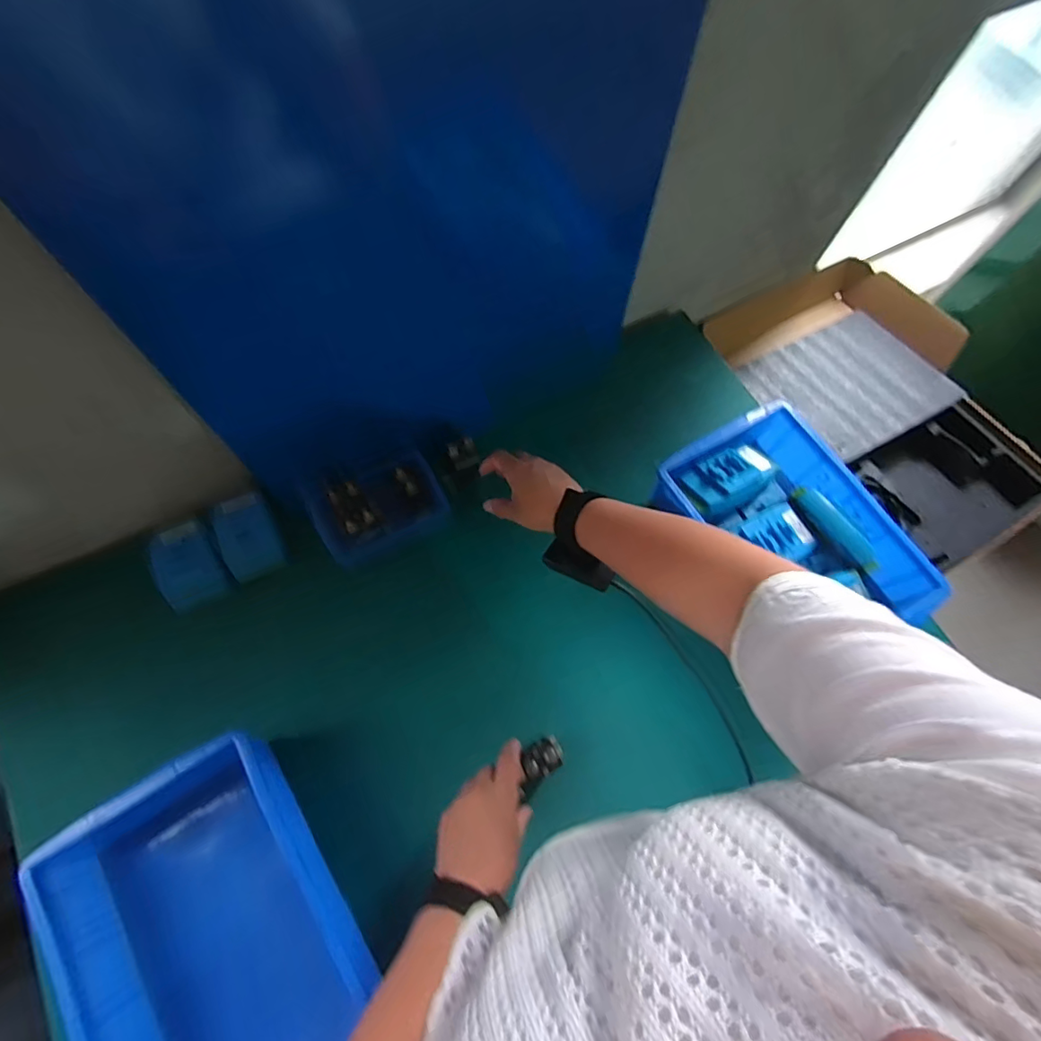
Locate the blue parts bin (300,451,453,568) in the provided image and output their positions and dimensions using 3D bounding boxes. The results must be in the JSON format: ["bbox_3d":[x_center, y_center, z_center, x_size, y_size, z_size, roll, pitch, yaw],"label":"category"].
[{"bbox_3d":[-0.162,-0.017,0.609,0.143,0.056,0.098,-24,72,-11],"label":"blue parts bin"}]

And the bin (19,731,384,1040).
[{"bbox_3d":[-0.266,0.368,0.461,0.198,0.083,0.298,-30,73,-13],"label":"bin"}]

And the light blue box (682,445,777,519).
[{"bbox_3d":[0.249,-0.053,0.631,0.117,0.021,0.067,-29,73,-13],"label":"light blue box"}]

